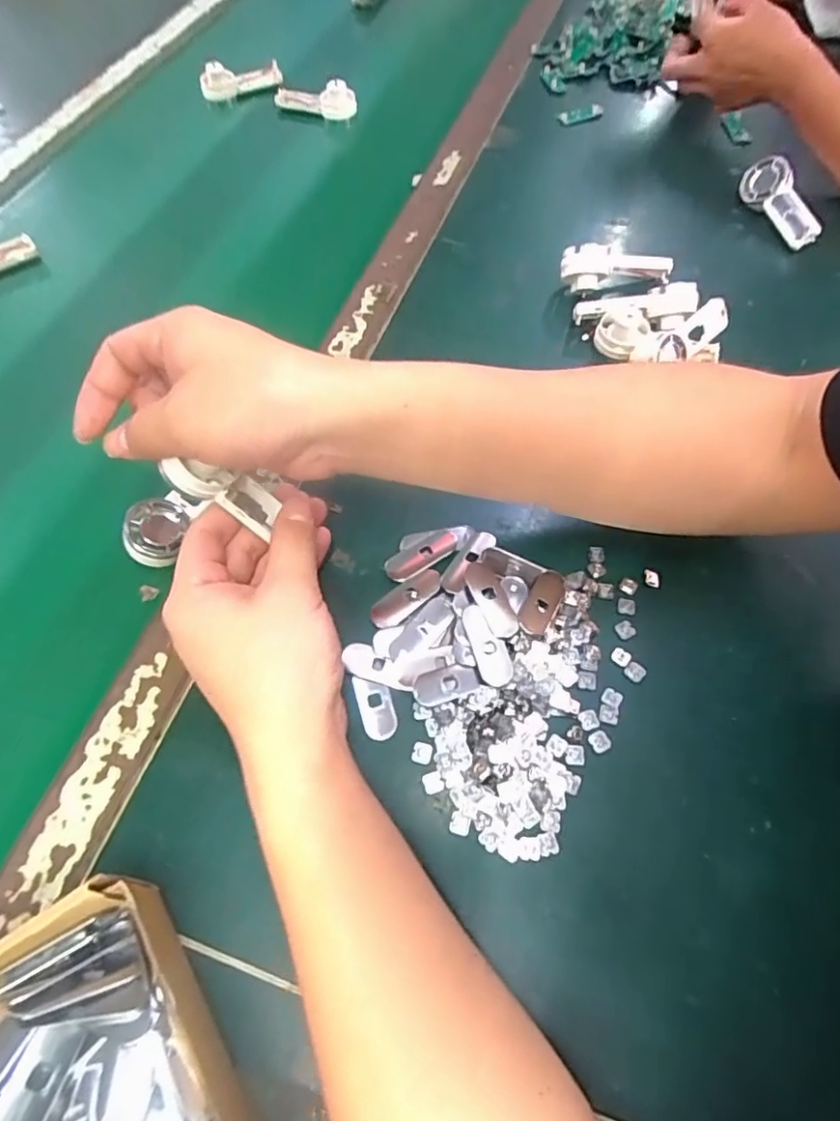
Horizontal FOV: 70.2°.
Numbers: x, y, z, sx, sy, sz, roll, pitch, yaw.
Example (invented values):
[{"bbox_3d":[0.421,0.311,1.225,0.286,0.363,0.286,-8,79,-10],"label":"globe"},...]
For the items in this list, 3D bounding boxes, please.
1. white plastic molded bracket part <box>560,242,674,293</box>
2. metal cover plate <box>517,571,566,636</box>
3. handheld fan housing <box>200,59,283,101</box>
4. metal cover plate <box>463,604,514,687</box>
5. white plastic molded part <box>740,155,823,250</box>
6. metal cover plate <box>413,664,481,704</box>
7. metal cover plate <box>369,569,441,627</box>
[{"bbox_3d":[0.166,-0.239,0.497,0.095,0.042,0.022,-4,61,-2],"label":"white plastic molded bracket part"},{"bbox_3d":[0.075,0.025,0.364,0.019,0.005,0.046,23,64,12],"label":"metal cover plate"},{"bbox_3d":[-0.196,-0.529,0.656,0.088,0.035,0.028,-18,62,-9],"label":"handheld fan housing"},{"bbox_3d":[0.038,0.049,0.348,0.018,0.005,0.049,-19,63,-10],"label":"metal cover plate"},{"bbox_3d":[0.333,-0.331,0.547,0.019,0.040,0.094,-22,64,-12],"label":"white plastic molded part"},{"bbox_3d":[0.014,0.070,0.340,0.036,0.004,0.017,-15,62,-9],"label":"metal cover plate"},{"bbox_3d":[-0.008,0.023,0.373,0.053,0.006,0.016,-36,67,-18],"label":"metal cover plate"}]

